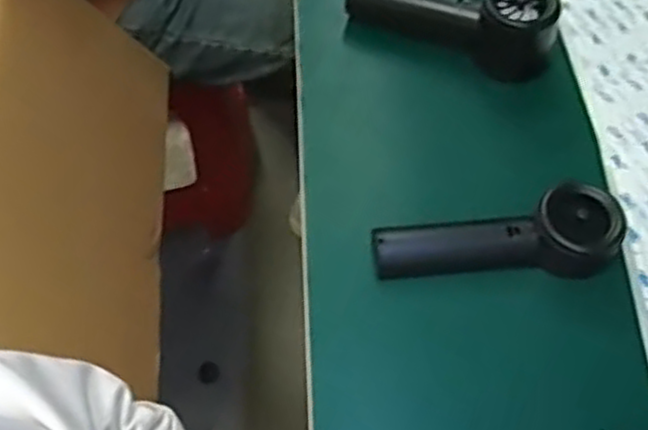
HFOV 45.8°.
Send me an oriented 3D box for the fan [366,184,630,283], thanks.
[{"bbox_3d":[0.114,0.015,0.499,0.160,0.036,0.052,-4,59,-5],"label":"fan"}]

